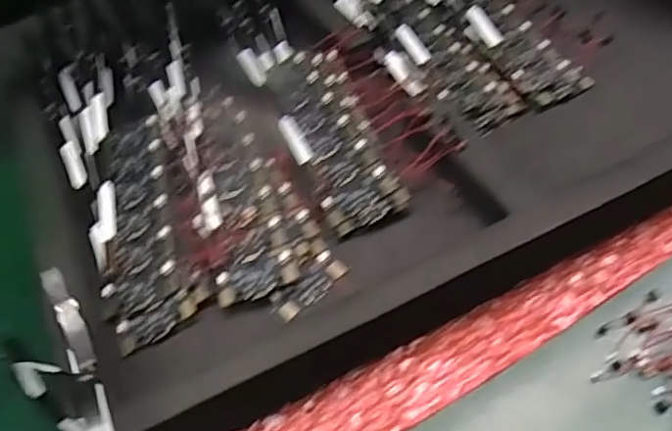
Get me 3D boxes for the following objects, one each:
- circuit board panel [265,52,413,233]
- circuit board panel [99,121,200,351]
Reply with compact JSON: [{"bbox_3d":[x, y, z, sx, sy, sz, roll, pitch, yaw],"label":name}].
[{"bbox_3d":[-0.004,-0.050,0.342,0.047,0.013,0.137,-16,50,-6],"label":"circuit board panel"},{"bbox_3d":[-0.105,0.000,0.315,0.040,0.005,0.148,-18,50,-7],"label":"circuit board panel"}]

